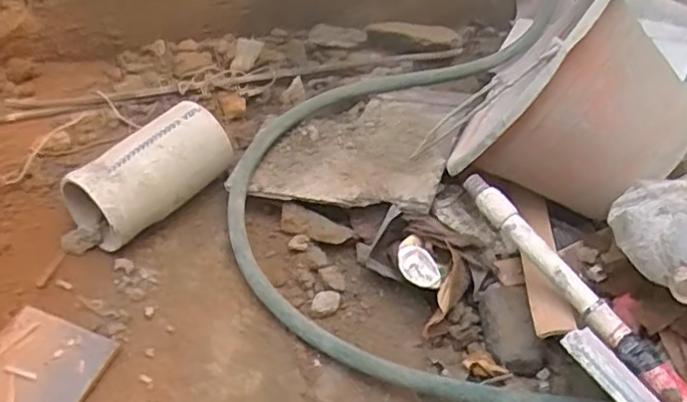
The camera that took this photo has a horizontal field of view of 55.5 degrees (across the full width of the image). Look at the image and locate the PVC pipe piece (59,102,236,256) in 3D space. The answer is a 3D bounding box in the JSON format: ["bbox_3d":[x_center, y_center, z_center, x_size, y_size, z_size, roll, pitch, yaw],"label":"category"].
[{"bbox_3d":[-0.214,-0.027,0.733,0.085,0.092,0.176,33,52,22],"label":"PVC pipe piece"}]

